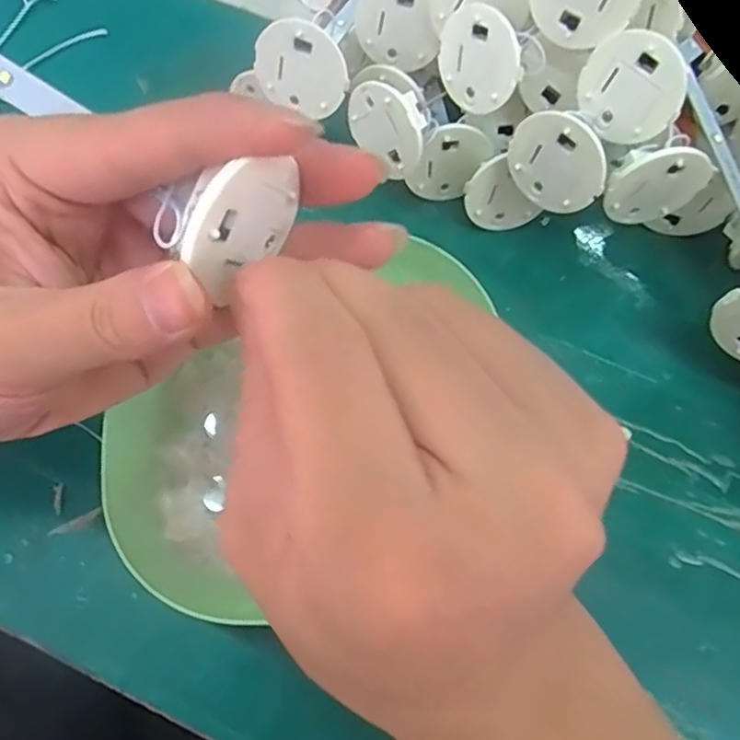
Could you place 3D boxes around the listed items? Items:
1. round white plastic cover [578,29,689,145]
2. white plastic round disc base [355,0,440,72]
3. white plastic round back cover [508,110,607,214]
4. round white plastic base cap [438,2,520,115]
[{"bbox_3d":[0.098,-0.105,0.235,0.037,0.036,0.004,53,48,-4],"label":"round white plastic cover"},{"bbox_3d":[0.012,-0.148,0.267,0.036,0.034,0.010,15,66,3],"label":"white plastic round disc base"},{"bbox_3d":[0.070,-0.078,0.236,0.037,0.036,0.009,40,70,14],"label":"white plastic round back cover"},{"bbox_3d":[0.042,-0.122,0.246,0.004,0.038,0.036,-34,29,-32],"label":"round white plastic base cap"}]

